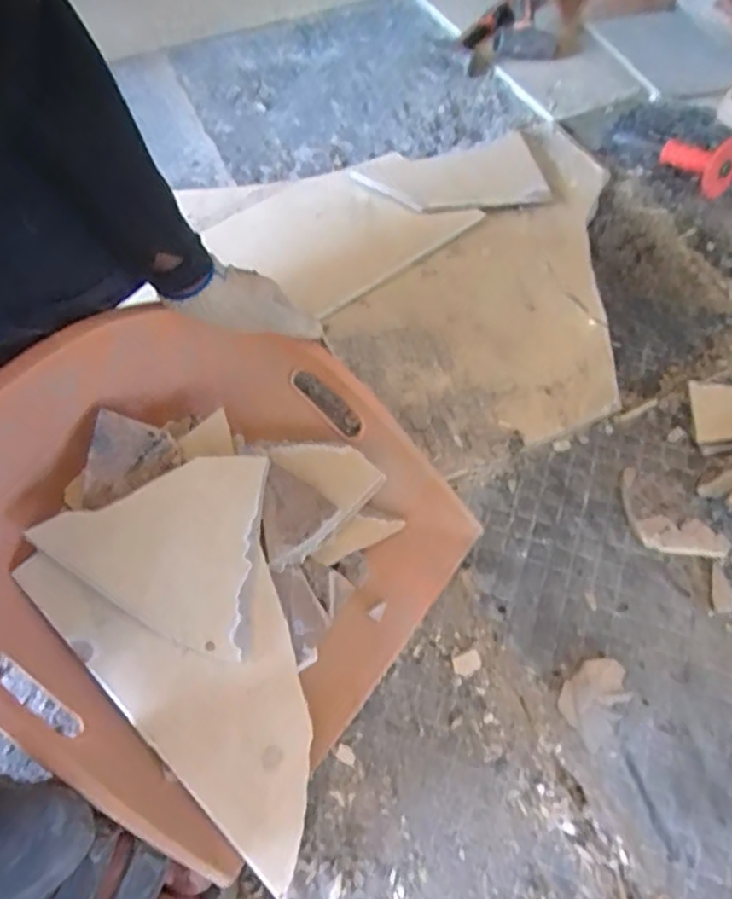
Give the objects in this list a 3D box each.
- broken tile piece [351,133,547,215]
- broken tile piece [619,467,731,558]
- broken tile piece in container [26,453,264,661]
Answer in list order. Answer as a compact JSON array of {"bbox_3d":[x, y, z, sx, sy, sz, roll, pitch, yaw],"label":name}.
[{"bbox_3d":[0.112,-0.380,0.859,0.255,0.014,0.173,-8,53,1],"label":"broken tile piece"},{"bbox_3d":[0.297,0.074,0.617,0.058,0.008,0.116,-39,65,-20],"label":"broken tile piece"},{"bbox_3d":[-0.185,0.081,0.524,0.174,0.012,0.163,5,77,0],"label":"broken tile piece in container"}]

